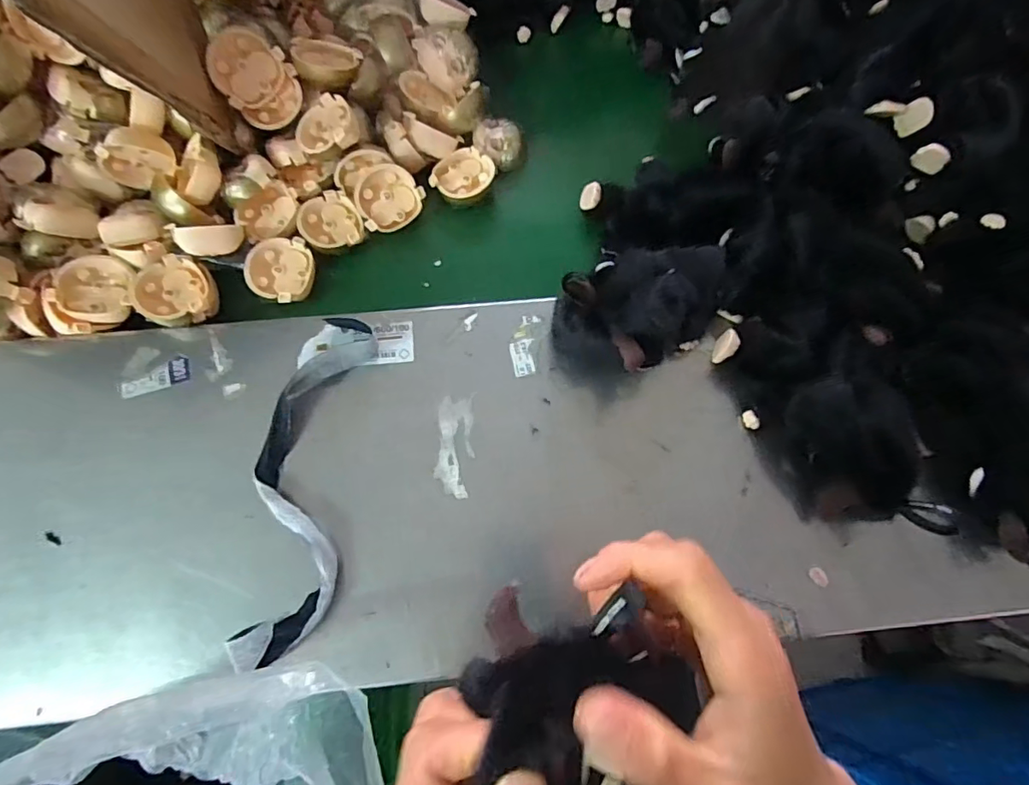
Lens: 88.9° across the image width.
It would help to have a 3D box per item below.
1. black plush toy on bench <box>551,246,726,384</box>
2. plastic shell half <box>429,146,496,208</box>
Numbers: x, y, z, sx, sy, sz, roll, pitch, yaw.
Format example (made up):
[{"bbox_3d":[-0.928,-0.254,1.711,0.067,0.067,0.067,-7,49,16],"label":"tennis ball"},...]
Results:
[{"bbox_3d":[0.089,-0.060,0.353,0.126,0.049,0.078,-31,77,-10],"label":"black plush toy on bench"},{"bbox_3d":[-0.042,-0.175,0.434,0.049,0.020,0.043,-39,78,-11],"label":"plastic shell half"}]

